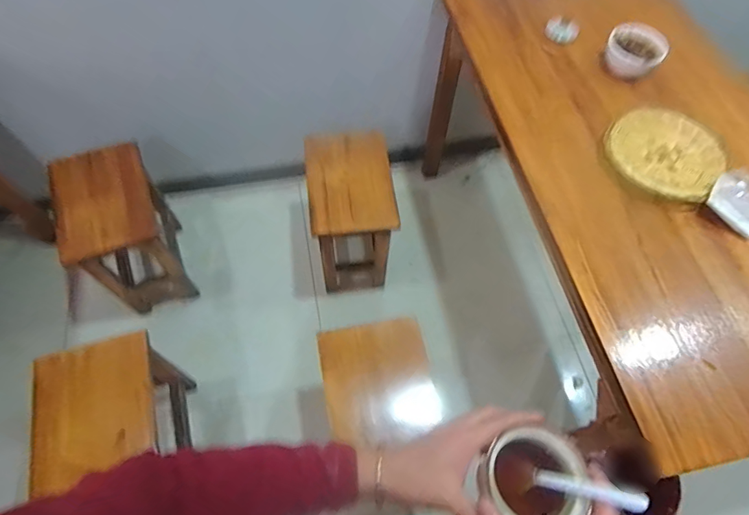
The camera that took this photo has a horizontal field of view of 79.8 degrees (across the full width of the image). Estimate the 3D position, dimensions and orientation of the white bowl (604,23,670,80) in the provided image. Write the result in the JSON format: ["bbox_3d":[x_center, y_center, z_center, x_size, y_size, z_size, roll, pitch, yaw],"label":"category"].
[{"bbox_3d":[0.581,-0.459,1.004,0.117,0.073,0.117,1,62,-1],"label":"white bowl"}]

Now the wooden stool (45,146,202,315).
[{"bbox_3d":[-0.735,-0.059,1.353,0.263,0.438,0.350,-23,65,-13],"label":"wooden stool"}]

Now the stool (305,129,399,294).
[{"bbox_3d":[-0.070,-0.117,1.400,0.234,0.428,0.298,-5,62,-4],"label":"stool"}]

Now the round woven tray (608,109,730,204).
[{"bbox_3d":[0.582,-0.212,0.895,0.210,0.015,0.215,1,62,-1],"label":"round woven tray"}]

